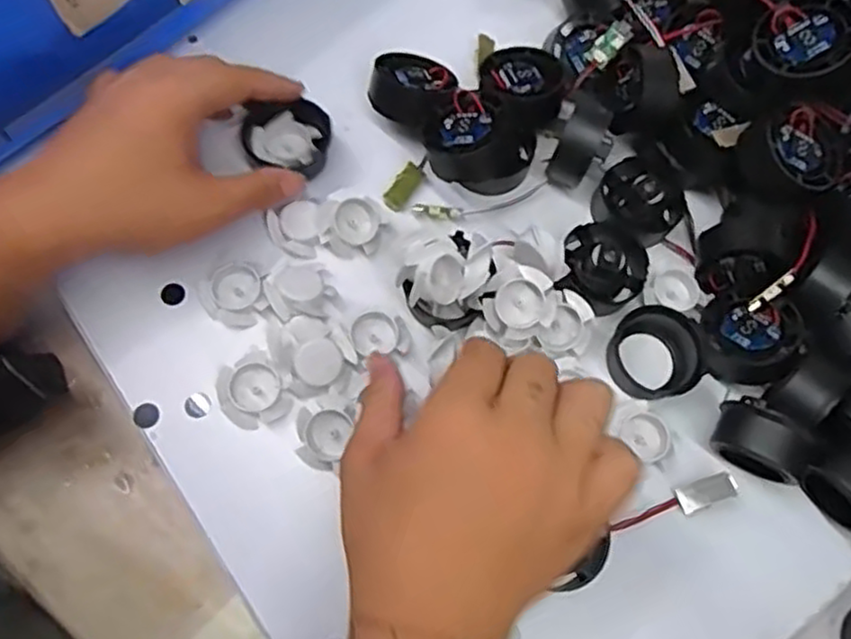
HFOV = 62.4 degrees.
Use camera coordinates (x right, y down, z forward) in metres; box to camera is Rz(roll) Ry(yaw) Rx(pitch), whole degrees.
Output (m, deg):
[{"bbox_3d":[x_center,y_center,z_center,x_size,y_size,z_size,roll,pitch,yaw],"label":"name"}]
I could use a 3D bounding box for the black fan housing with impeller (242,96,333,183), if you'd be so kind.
[{"bbox_3d":[-0.085,-0.110,0.428,0.052,0.018,0.043,-2,69,-4],"label":"black fan housing with impeller"}]

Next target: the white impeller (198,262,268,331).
[{"bbox_3d":[-0.112,-0.014,0.410,0.035,0.012,0.036,1,68,-3],"label":"white impeller"}]

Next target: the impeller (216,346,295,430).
[{"bbox_3d":[-0.097,0.040,0.391,0.035,0.009,0.041,-27,72,-13],"label":"impeller"}]

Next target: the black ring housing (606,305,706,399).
[{"bbox_3d":[0.137,0.020,0.413,0.053,0.018,0.054,1,68,-3],"label":"black ring housing"}]

